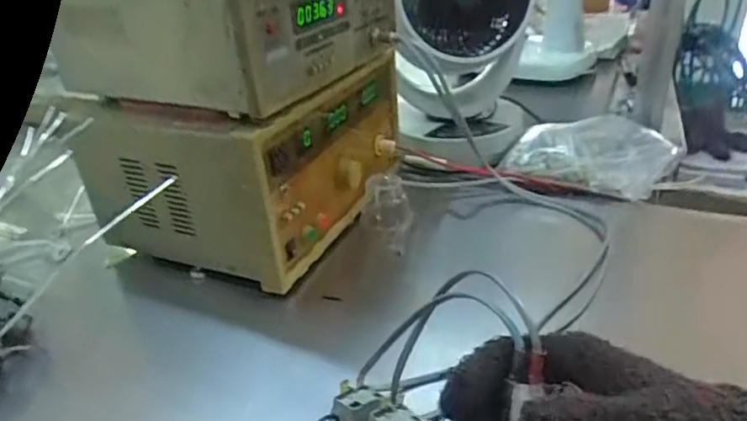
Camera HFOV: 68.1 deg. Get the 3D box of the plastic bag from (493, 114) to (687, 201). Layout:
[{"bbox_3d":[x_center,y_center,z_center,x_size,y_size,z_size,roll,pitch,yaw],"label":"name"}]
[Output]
[{"bbox_3d":[0.290,-0.072,0.724,0.230,0.057,0.147,3,30,11],"label":"plastic bag"}]

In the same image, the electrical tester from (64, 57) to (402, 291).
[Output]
[{"bbox_3d":[-0.135,-0.077,0.660,0.248,0.170,0.301,10,32,22],"label":"electrical tester"}]

